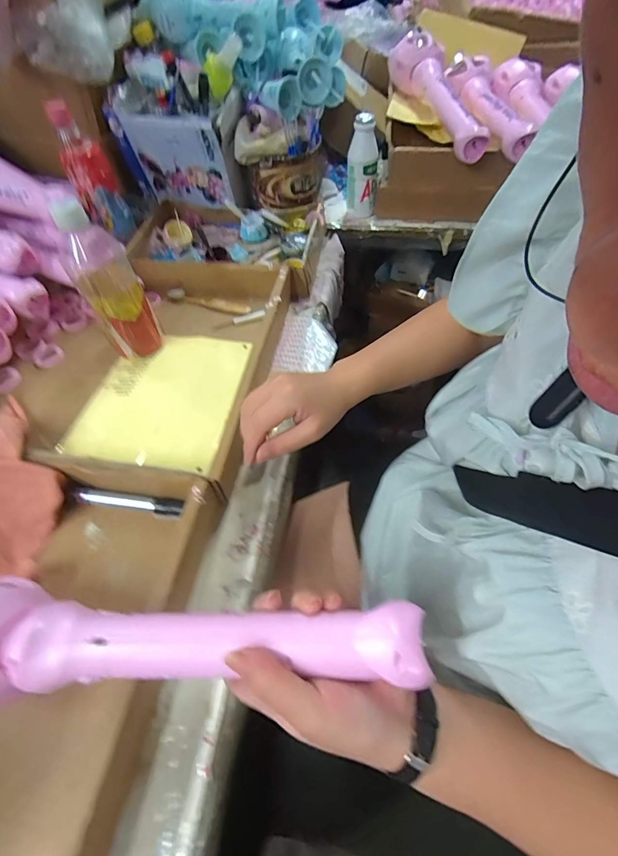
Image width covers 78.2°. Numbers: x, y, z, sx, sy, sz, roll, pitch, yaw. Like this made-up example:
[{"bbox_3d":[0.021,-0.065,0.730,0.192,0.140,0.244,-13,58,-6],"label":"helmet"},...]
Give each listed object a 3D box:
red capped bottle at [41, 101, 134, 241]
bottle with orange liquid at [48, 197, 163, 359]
[{"bbox_3d":[-0.317,-0.369,0.557,0.059,0.165,0.051,-27,59,-16],"label":"red capped bottle"},{"bbox_3d":[-0.227,-0.162,0.445,0.055,0.184,0.054,-3,55,0],"label":"bottle with orange liquid"}]

